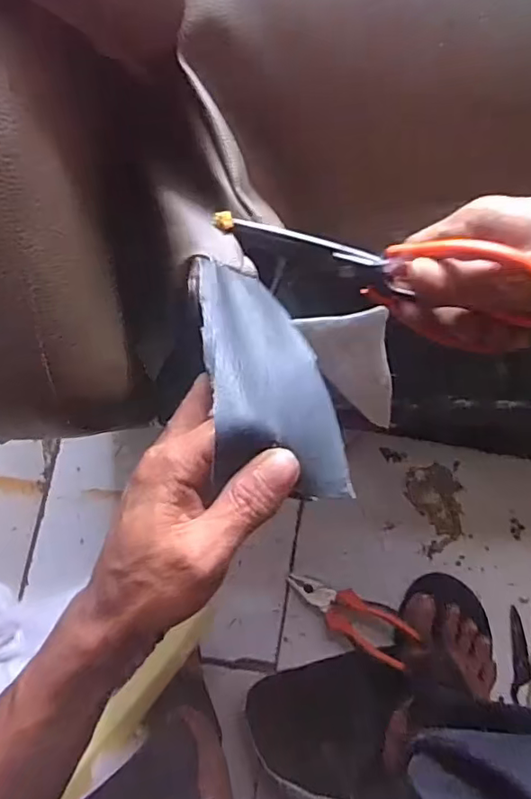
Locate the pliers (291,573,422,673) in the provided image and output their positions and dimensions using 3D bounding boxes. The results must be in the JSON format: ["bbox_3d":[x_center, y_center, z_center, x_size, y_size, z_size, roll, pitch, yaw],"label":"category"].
[{"bbox_3d":[0.094,0.241,0.629,0.150,0.016,0.046,30,81,16],"label":"pliers"}]

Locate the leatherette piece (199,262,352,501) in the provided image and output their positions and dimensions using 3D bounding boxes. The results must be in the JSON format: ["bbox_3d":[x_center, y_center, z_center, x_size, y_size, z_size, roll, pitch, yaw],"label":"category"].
[{"bbox_3d":[-0.005,-0.015,0.287,0.064,0.026,0.142,-17,63,-6],"label":"leatherette piece"}]

